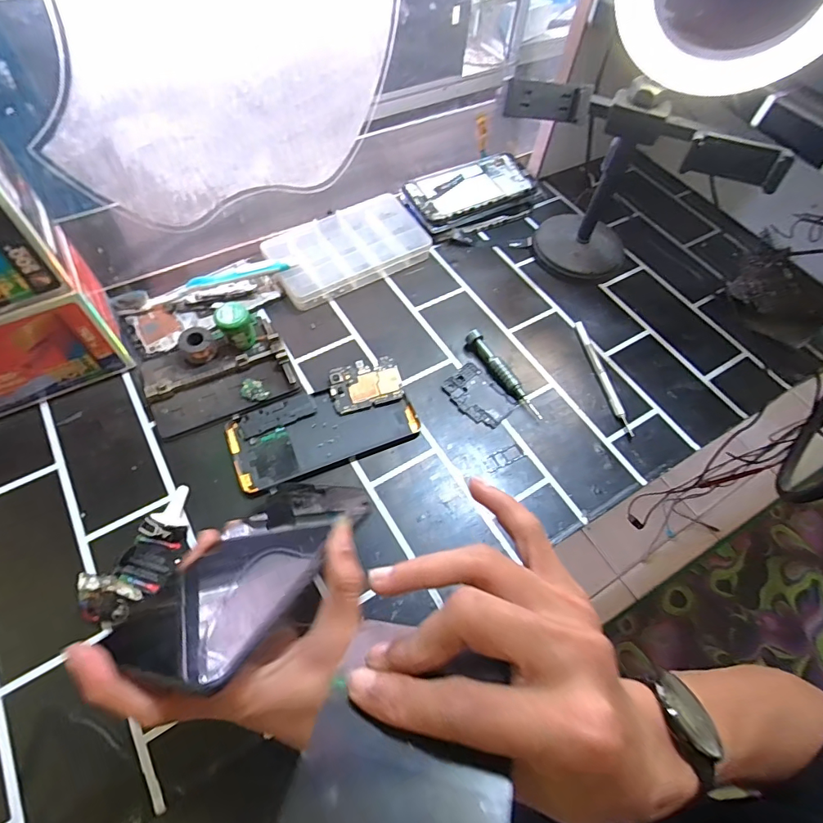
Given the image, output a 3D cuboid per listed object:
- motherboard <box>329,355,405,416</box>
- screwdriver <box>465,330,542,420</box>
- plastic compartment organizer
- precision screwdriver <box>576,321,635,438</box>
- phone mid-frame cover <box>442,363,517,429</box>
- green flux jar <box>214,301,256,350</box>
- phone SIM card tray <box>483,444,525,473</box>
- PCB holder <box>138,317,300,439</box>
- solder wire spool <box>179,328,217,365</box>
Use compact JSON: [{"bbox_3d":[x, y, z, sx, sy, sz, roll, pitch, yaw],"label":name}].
[{"bbox_3d":[-0.043,-0.025,0.438,0.066,0.004,0.046,-17,72,-10],"label":"motherboard"},{"bbox_3d":[0.090,-0.037,0.454,0.015,0.017,0.109,-27,65,-19],"label":"screwdriver"},{"bbox_3d":[-0.073,-0.186,0.526,0.171,0.026,0.102,-25,64,-18],"label":"plastic compartment organizer"},{"bbox_3d":[0.193,-0.037,0.468,0.008,0.011,0.137,-8,60,-9],"label":"precision screwdriver"},{"bbox_3d":[0.065,-0.015,0.448,0.046,0.004,0.065,-35,68,-22],"label":"phone mid-frame cover"},{"bbox_3d":[-0.165,-0.078,0.440,0.029,0.041,0.031,2,59,-3],"label":"green flux jar"},{"bbox_3d":[0.083,0.040,0.417,0.039,0.004,0.016,-24,64,-17],"label":"phone SIM card tray"},{"bbox_3d":[-0.180,-0.034,0.431,0.126,0.020,0.090,-22,63,-16],"label":"PCB holder"},{"bbox_3d":[-0.203,-0.063,0.439,0.029,0.022,0.033,-26,64,-18],"label":"solder wire spool"}]

